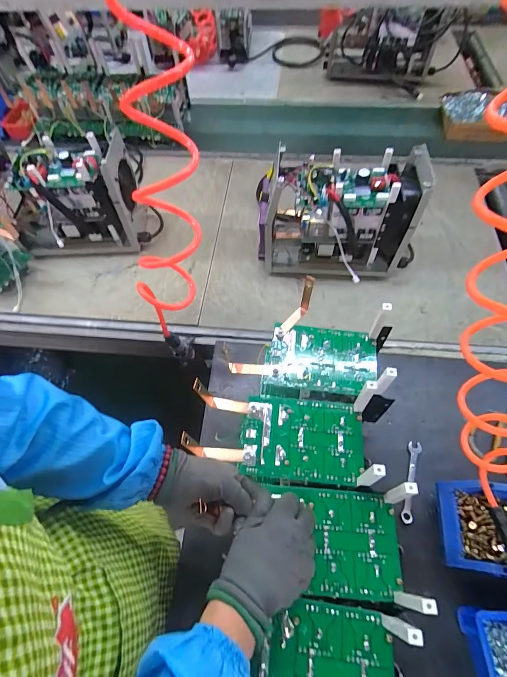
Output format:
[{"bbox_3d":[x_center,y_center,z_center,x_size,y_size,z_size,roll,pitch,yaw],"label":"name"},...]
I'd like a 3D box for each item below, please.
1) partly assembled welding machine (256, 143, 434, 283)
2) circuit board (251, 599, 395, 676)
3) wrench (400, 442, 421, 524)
[{"bbox_3d":[0.186,-0.253,0.749,0.325,0.221,0.177,13,60,9],"label":"partly assembled welding machine"},{"bbox_3d":[0.075,0.342,0.357,0.134,0.009,0.109,6,59,6],"label":"circuit board"},{"bbox_3d":[0.262,0.235,0.574,0.022,0.010,0.133,15,61,11],"label":"wrench"}]

